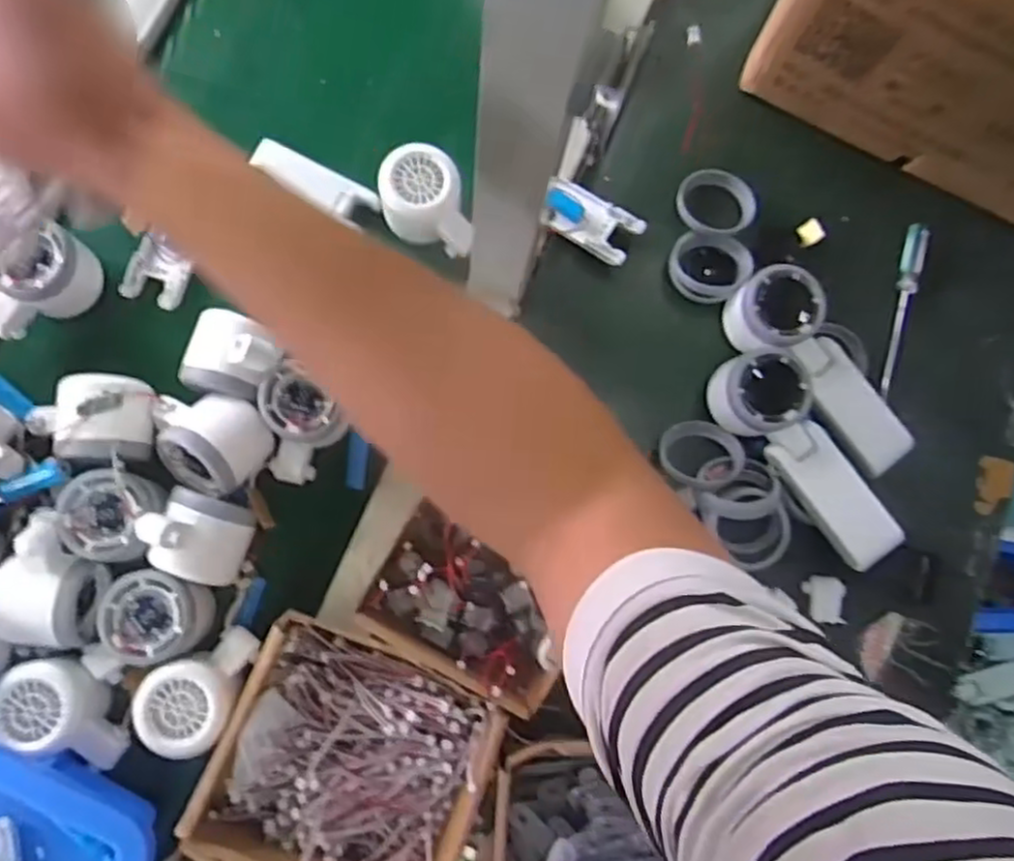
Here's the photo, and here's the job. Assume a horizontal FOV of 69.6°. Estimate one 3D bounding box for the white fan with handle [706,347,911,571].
[{"bbox_3d":[0.209,0.020,0.519,0.052,0.059,0.167,-35,85,-8],"label":"white fan with handle"}]

